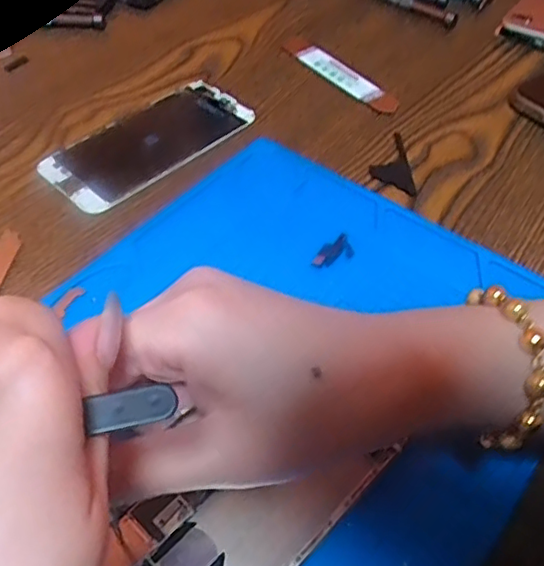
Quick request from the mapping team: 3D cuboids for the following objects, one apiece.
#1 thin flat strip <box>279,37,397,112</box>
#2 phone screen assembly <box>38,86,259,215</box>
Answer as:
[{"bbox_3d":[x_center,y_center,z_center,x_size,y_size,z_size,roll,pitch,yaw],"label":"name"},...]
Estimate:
[{"bbox_3d":[0.048,-0.154,0.443,0.024,0.004,0.115,-34,56,-18],"label":"thin flat strip"},{"bbox_3d":[-0.078,-0.092,0.389,0.062,0.004,0.134,37,59,26],"label":"phone screen assembly"}]

